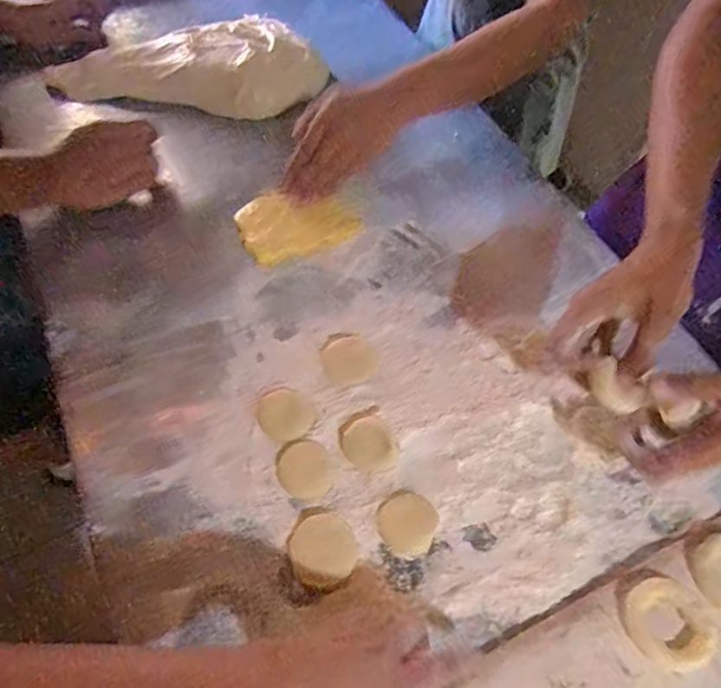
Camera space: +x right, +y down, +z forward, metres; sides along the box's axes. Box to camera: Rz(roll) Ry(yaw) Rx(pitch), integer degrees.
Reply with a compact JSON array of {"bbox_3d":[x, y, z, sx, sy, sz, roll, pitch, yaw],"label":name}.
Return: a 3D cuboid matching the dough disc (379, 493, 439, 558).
[{"bbox_3d":[0.042,0.159,0.507,0.049,0.015,0.050,2,55,-3],"label":"dough disc"}]

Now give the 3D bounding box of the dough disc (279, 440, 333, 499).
[{"bbox_3d":[-0.050,0.115,0.522,0.047,0.005,0.052,-21,59,-17],"label":"dough disc"}]

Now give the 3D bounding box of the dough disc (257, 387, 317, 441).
[{"bbox_3d":[-0.072,0.068,0.554,0.051,0.005,0.056,2,55,-3],"label":"dough disc"}]

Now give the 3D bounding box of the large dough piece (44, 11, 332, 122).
[{"bbox_3d":[-0.245,-0.396,0.818,0.385,0.066,0.149,-4,56,-6],"label":"large dough piece"}]

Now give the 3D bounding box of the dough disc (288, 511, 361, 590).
[{"bbox_3d":[-0.031,0.176,0.490,0.056,0.005,0.057,2,55,-3],"label":"dough disc"}]

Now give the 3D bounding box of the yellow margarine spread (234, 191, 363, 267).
[{"bbox_3d":[-0.077,-0.148,0.693,0.137,0.007,0.101,-19,66,-15],"label":"yellow margarine spread"}]

